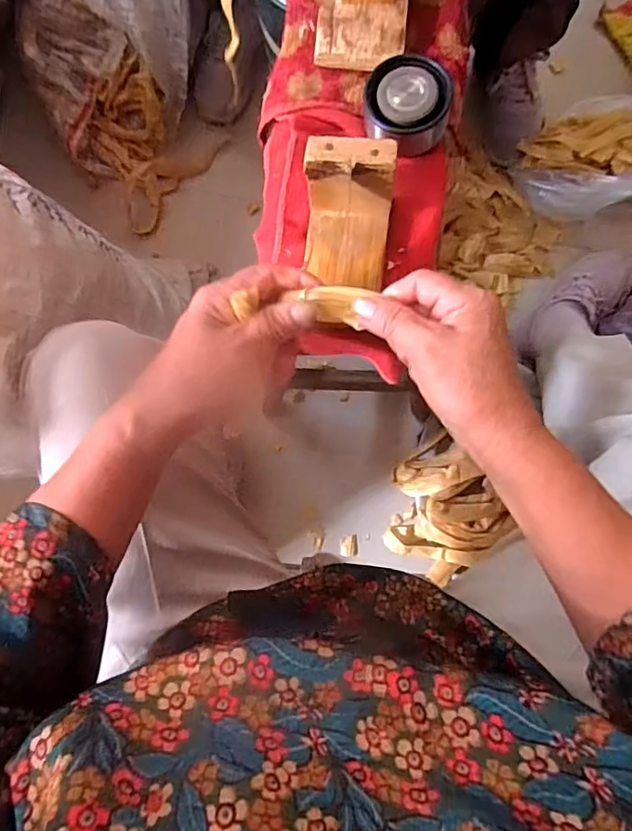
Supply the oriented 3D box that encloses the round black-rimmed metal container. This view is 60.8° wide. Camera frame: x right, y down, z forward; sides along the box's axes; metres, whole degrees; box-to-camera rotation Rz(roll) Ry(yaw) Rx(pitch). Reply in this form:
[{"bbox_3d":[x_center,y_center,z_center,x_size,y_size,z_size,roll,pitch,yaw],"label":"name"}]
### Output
[{"bbox_3d":[0.069,-0.234,0.407,0.062,0.037,0.055,7,82,3],"label":"round black-rimmed metal container"}]

